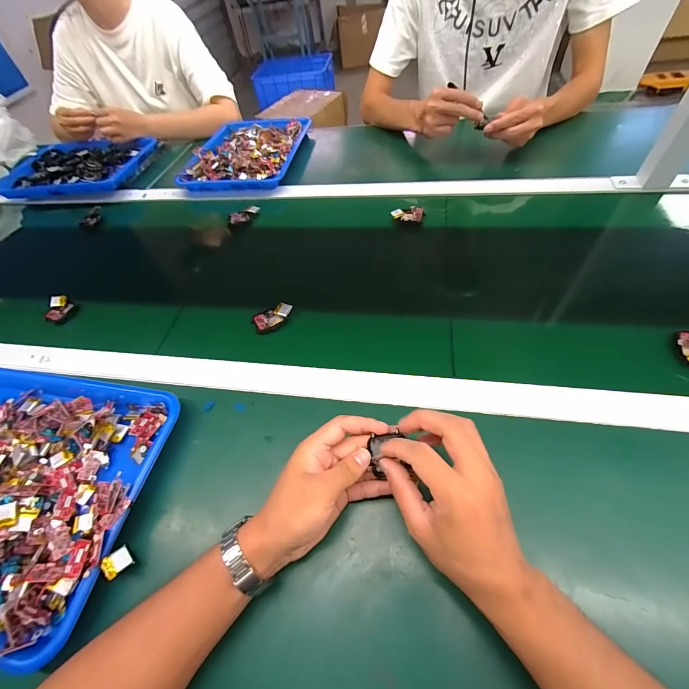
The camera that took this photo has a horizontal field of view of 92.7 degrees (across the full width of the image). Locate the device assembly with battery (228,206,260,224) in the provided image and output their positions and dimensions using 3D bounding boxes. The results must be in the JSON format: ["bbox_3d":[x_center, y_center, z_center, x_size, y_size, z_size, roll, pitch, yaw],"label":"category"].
[{"bbox_3d":[-0.195,-0.254,0.640,0.063,0.018,0.024,-22,55,-8],"label":"device assembly with battery"}]

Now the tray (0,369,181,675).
[{"bbox_3d":[-0.377,0.150,0.368,0.345,0.045,0.266,5,55,11],"label":"tray"}]

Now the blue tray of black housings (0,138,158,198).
[{"bbox_3d":[-0.685,-0.445,0.834,0.362,0.044,0.232,2,55,10],"label":"blue tray of black housings"}]

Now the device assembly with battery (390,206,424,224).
[{"bbox_3d":[0.111,-0.229,0.580,0.055,0.016,0.025,4,55,11],"label":"device assembly with battery"}]

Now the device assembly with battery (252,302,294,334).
[{"bbox_3d":[-0.104,-0.041,0.477,0.058,0.021,0.034,-24,55,-9],"label":"device assembly with battery"}]

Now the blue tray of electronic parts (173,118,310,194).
[{"bbox_3d":[-0.227,-0.469,0.794,0.243,0.033,0.311,4,55,11],"label":"blue tray of electronic parts"}]

